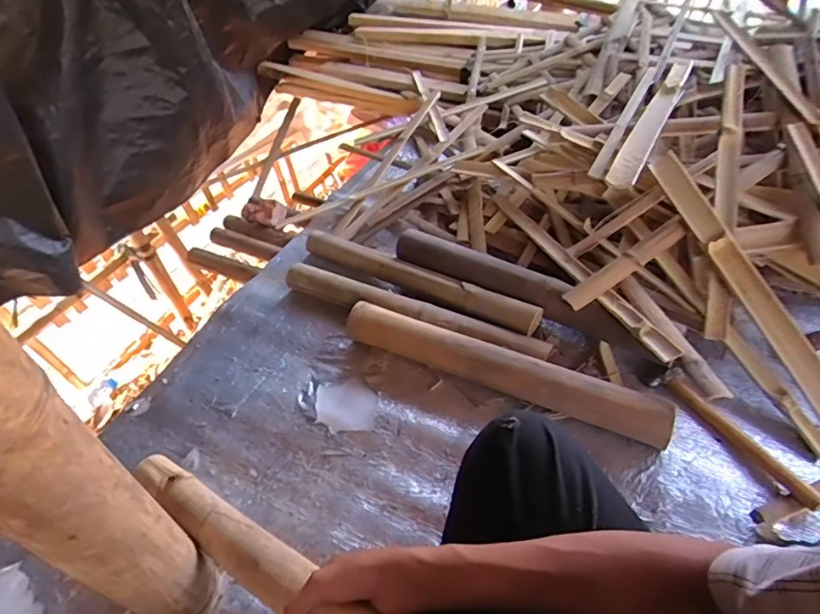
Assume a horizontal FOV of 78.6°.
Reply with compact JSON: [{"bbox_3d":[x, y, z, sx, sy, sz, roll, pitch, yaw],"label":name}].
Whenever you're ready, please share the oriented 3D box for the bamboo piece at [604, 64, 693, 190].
[{"bbox_3d":[0.507,-0.392,1.033,0.049,0.033,0.582,22,50,23],"label":"bamboo piece"}]

